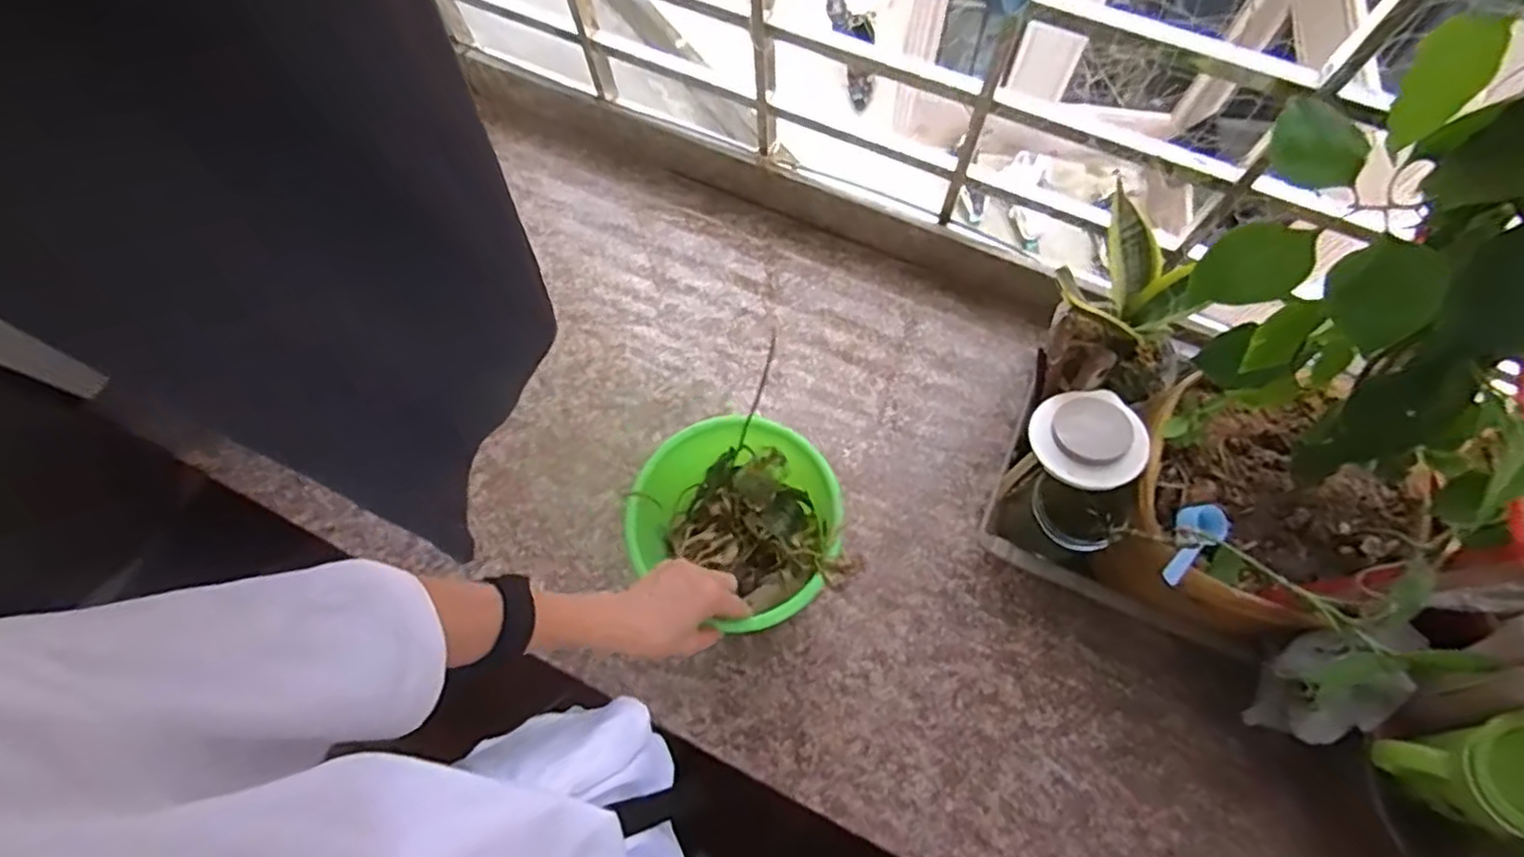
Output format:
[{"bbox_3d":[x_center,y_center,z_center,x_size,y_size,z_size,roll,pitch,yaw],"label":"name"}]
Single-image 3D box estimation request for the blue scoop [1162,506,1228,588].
[{"bbox_3d":[0.392,0.107,0.655,0.088,0.026,0.037,-42,73,-13],"label":"blue scoop"}]

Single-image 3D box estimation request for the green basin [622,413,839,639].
[{"bbox_3d":[-0.019,0.091,0.712,0.198,0.102,0.183,-1,69,2],"label":"green basin"}]

